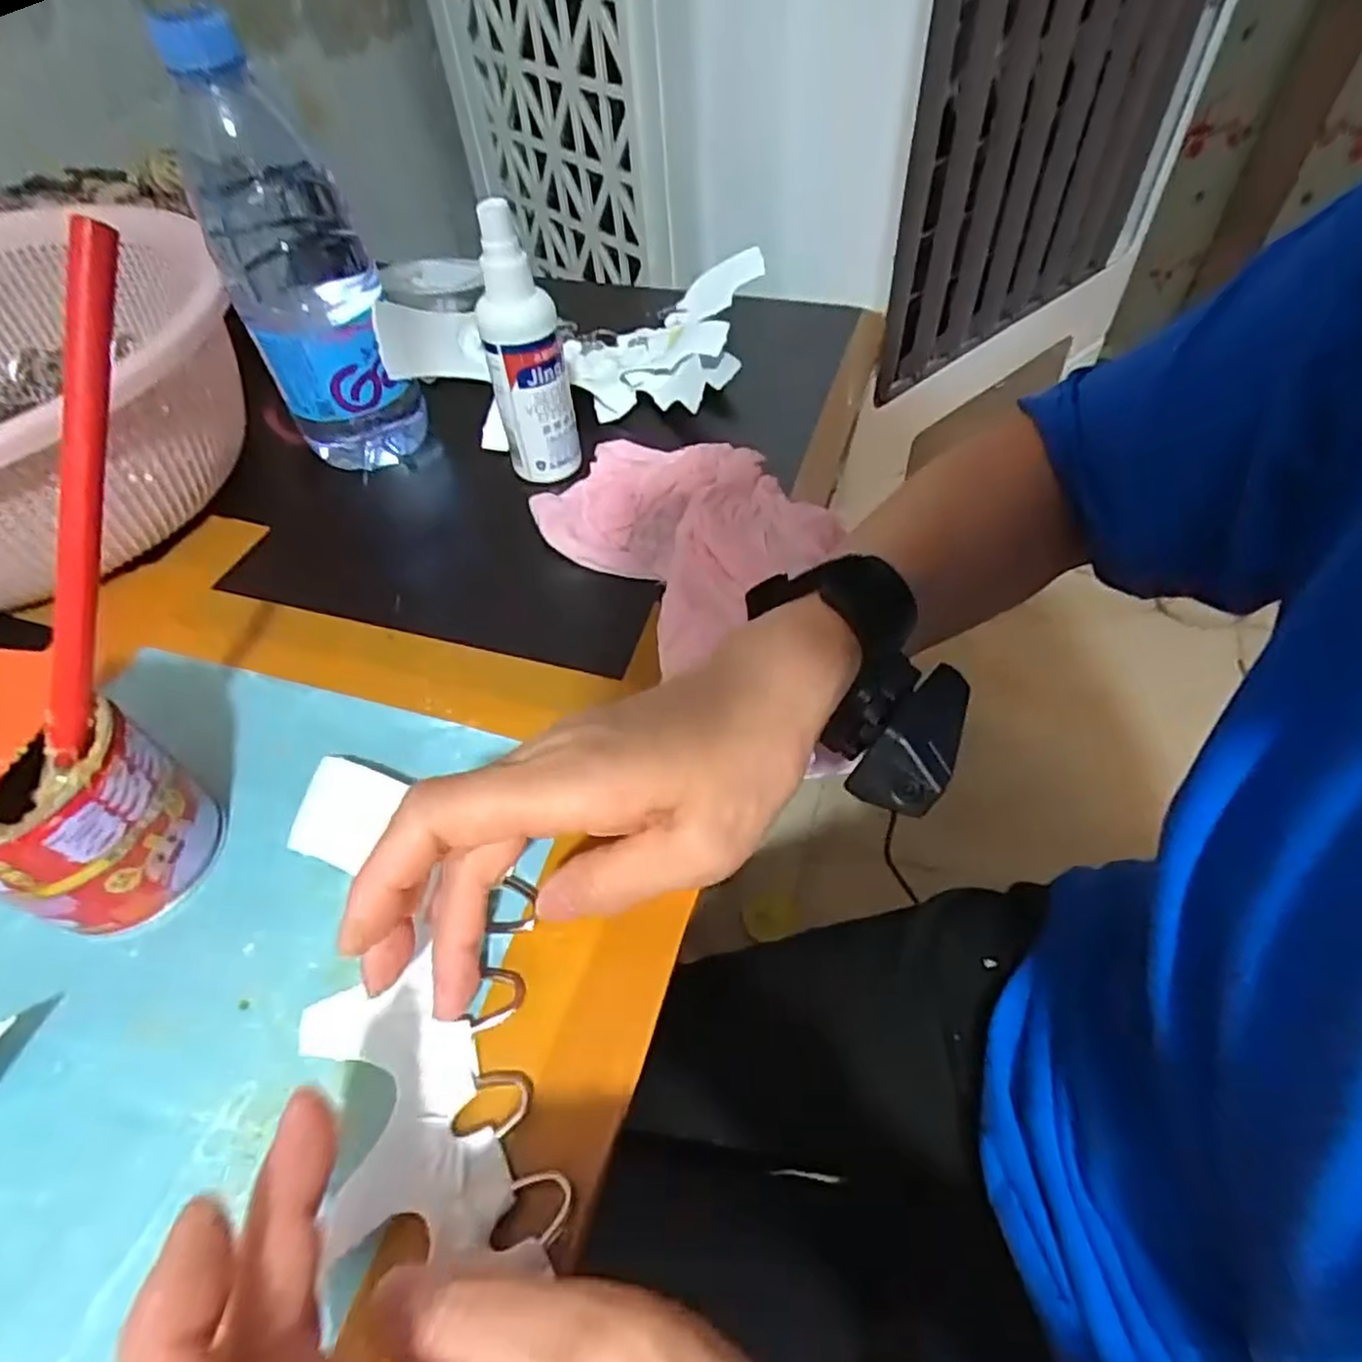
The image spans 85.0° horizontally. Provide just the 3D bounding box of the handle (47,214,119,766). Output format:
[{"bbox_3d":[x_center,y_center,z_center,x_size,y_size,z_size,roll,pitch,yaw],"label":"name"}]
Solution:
[{"bbox_3d":[-0.182,-0.052,0.225,0.008,0.159,0.010,19,14,18],"label":"handle"}]

